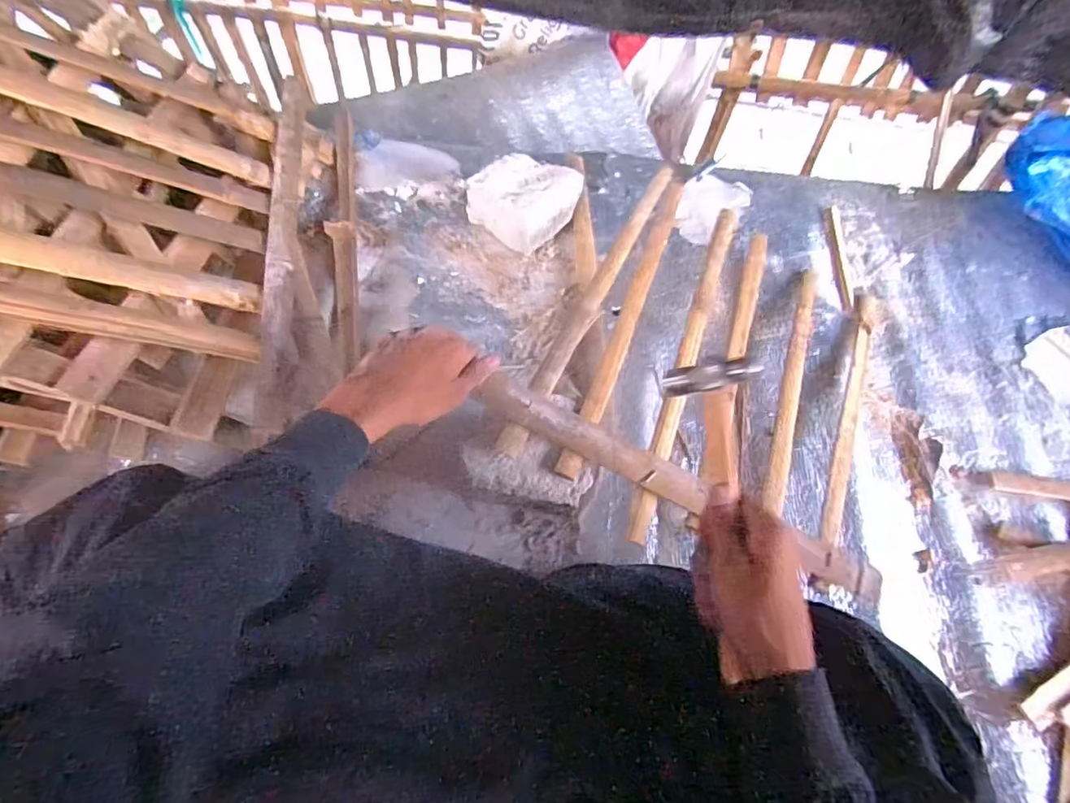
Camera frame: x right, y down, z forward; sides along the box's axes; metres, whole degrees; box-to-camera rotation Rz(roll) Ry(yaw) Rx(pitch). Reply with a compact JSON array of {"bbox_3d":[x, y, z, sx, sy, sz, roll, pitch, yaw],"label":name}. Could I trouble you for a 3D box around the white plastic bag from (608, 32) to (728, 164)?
[{"bbox_3d":[0.288,-0.705,1.339,0.258,0.258,0.094,-10,62,-9],"label":"white plastic bag"}]

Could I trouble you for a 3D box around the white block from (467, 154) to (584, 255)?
[{"bbox_3d":[-0.013,-0.288,0.816,0.117,0.083,0.125,42,67,18],"label":"white block"}]

